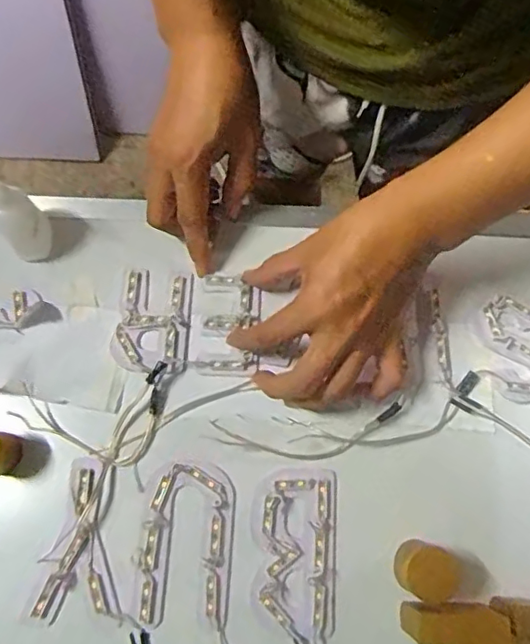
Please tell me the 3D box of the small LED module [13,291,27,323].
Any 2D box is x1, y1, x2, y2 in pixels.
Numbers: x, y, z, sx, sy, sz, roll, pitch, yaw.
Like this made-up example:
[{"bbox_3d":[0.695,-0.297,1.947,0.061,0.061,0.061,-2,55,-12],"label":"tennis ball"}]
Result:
[{"bbox_3d":[-0.191,-0.012,0.442,0.010,0.006,0.025,-12,74,-4],"label":"small LED module"}]

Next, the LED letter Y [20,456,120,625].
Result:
[{"bbox_3d":[-0.128,0.149,0.391,0.056,0.006,0.105,2,74,1],"label":"LED letter Y"}]

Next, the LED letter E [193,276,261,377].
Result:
[{"bbox_3d":[-0.027,0.003,0.435,0.045,0.011,0.076,6,74,1],"label":"LED letter E"}]

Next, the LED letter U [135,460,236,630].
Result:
[{"bbox_3d":[-0.054,0.151,0.392,0.063,0.004,0.105,7,74,2],"label":"LED letter U"}]

